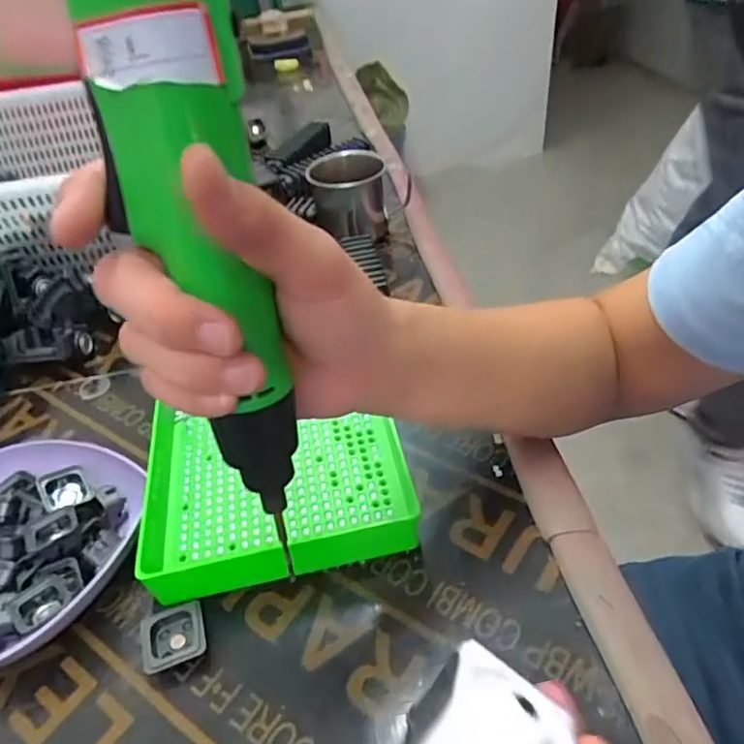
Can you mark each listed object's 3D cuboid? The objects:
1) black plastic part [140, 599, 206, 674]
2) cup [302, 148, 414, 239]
[{"bbox_3d":[-0.100,0.137,0.304,0.031,0.014,0.031,-18,43,-11],"label":"black plastic part"},{"bbox_3d":[-0.010,-0.173,0.592,0.098,0.066,0.081,-5,42,2],"label":"cup"}]

